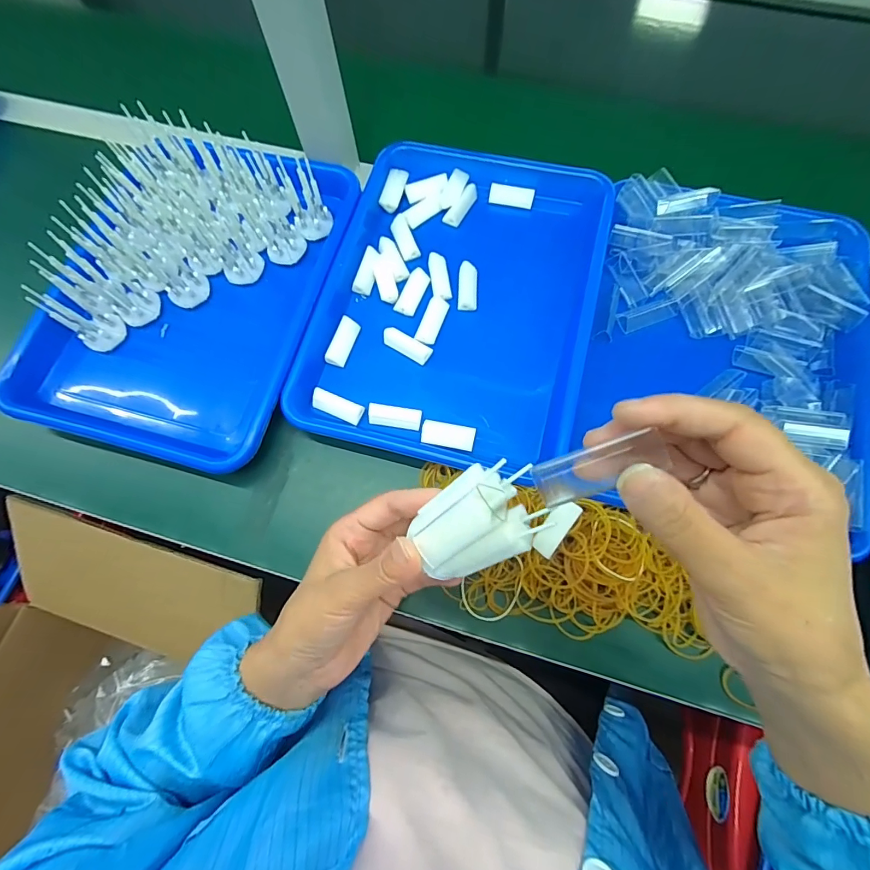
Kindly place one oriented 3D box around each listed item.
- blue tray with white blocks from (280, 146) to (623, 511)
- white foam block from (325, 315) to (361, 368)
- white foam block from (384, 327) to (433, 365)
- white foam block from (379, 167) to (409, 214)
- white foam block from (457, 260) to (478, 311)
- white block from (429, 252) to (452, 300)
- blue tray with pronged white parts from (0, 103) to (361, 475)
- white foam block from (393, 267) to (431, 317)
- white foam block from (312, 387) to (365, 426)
[{"bbox_3d":[0.024,-0.134,0.417,0.244,0.033,0.326,14,73,6],"label":"blue tray with white blocks"},{"bbox_3d":[-0.088,-0.088,0.410,0.021,0.010,0.048,31,75,-31],"label":"white foam block"},{"bbox_3d":[-0.026,-0.084,0.406,0.047,0.010,0.019,29,75,10],"label":"white foam block"},{"bbox_3d":[-0.043,-0.261,0.459,0.020,0.011,0.049,15,73,6],"label":"white foam block"},{"bbox_3d":[0.032,-0.145,0.423,0.019,0.015,0.047,3,72,3],"label":"white foam block"},{"bbox_3d":[0.005,-0.156,0.427,0.018,0.009,0.050,-8,72,-1],"label":"white block"},{"bbox_3d":[-0.232,-0.142,0.400,0.243,0.055,0.319,15,73,6],"label":"blue tray with pronged white parts"},{"bbox_3d":[-0.022,-0.140,0.423,0.021,0.007,0.049,21,74,8],"label":"white foam block"},{"bbox_3d":[-0.087,-0.025,0.389,0.047,0.017,0.018,21,74,8],"label":"white foam block"}]

